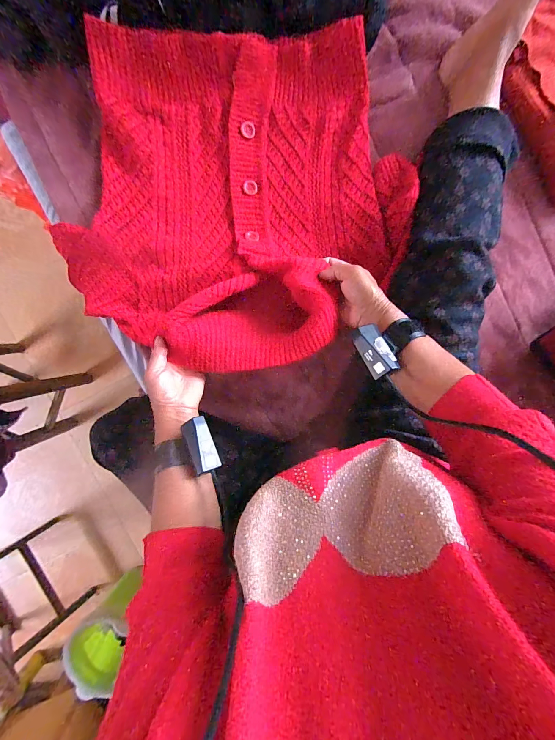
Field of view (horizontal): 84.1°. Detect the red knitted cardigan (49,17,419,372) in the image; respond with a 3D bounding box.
[{"bbox_3d":[-0.080,-0.267,0.478,0.567,0.116,0.511,-2,95,0],"label":"red knitted cardigan"}]

